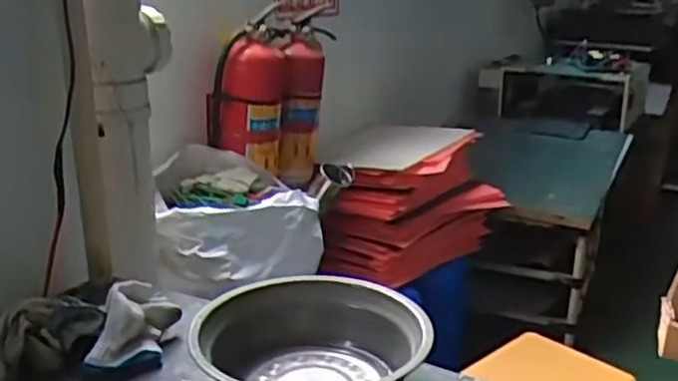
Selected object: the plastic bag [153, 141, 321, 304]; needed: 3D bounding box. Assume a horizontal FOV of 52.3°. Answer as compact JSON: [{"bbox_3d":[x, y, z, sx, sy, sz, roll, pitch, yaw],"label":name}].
[{"bbox_3d":[-0.192,0.046,1.277,0.299,0.156,0.325,-4,18,-13],"label":"plastic bag"}]

